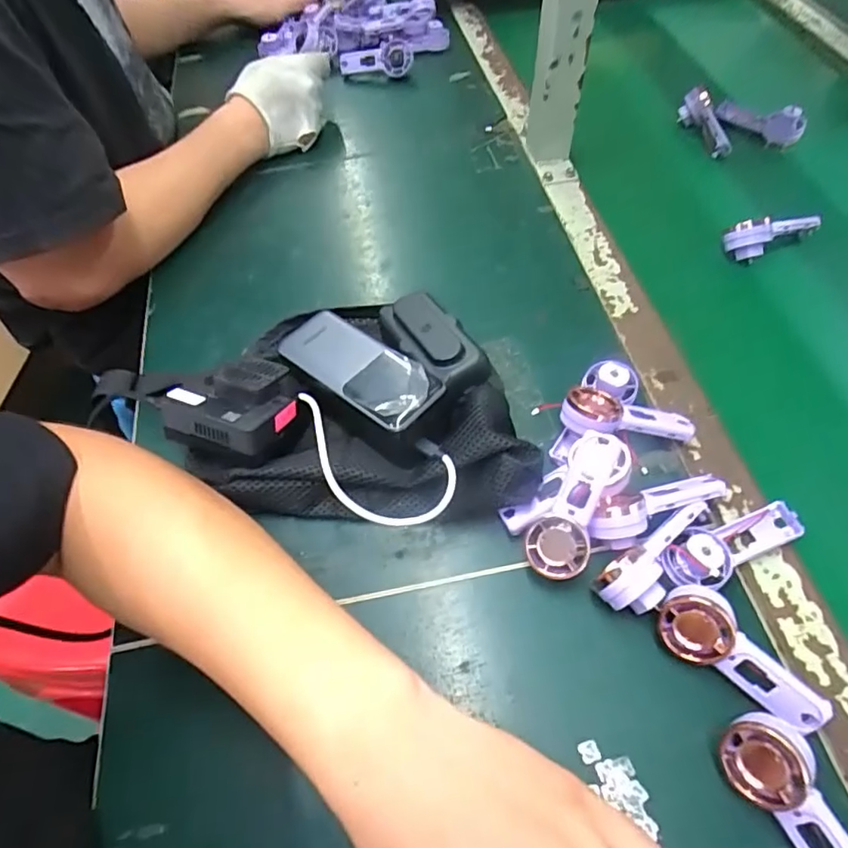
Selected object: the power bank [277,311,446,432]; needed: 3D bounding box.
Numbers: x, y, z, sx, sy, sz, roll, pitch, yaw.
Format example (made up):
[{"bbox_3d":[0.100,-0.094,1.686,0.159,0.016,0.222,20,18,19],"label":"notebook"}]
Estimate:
[{"bbox_3d":[-0.048,-0.043,0.391,0.129,0.020,0.051,36,66,22],"label":"power bank"}]

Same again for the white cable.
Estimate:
[{"bbox_3d":[-0.043,0.027,0.374,0.130,0.008,0.067,21,61,15],"label":"white cable"}]

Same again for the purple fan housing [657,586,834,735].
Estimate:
[{"bbox_3d":[0.180,0.132,0.314,0.092,0.034,0.034,31,64,20],"label":"purple fan housing"}]

